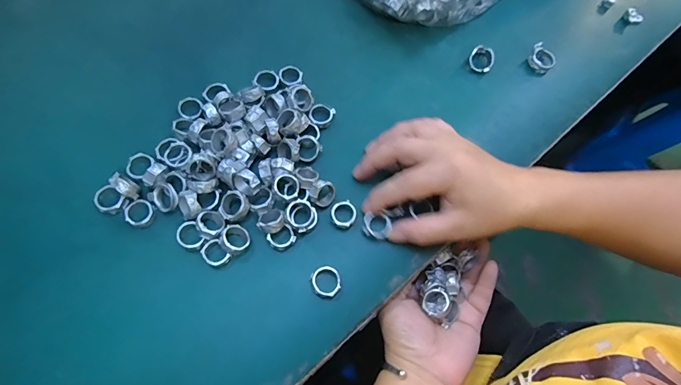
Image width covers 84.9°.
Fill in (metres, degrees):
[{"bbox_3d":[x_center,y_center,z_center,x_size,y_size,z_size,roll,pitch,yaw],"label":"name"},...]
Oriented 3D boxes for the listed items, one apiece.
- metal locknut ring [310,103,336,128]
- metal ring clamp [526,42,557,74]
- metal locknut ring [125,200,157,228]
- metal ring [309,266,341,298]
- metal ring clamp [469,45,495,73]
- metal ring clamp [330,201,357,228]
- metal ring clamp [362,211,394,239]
[{"bbox_3d":[-0.017,-0.070,0.338,0.020,0.008,0.022,2,69,-6],"label":"metal locknut ring"},{"bbox_3d":[0.214,-0.143,0.390,0.028,0.017,0.026,-34,76,-17],"label":"metal ring clamp"},{"bbox_3d":[-0.155,0.016,0.288,0.021,0.006,0.020,2,69,-6],"label":"metal locknut ring"},{"bbox_3d":[-0.011,0.069,0.285,0.022,0.006,0.023,2,69,-6],"label":"metal ring"},{"bbox_3d":[0.145,-0.136,0.380,0.024,0.015,0.024,1,67,-3],"label":"metal ring clamp"},{"bbox_3d":[0.003,0.019,0.306,0.020,0.008,0.022,2,69,-6],"label":"metal ring clamp"},{"bbox_3d":[0.029,0.026,0.303,0.023,0.005,0.020,20,67,5],"label":"metal ring clamp"}]

